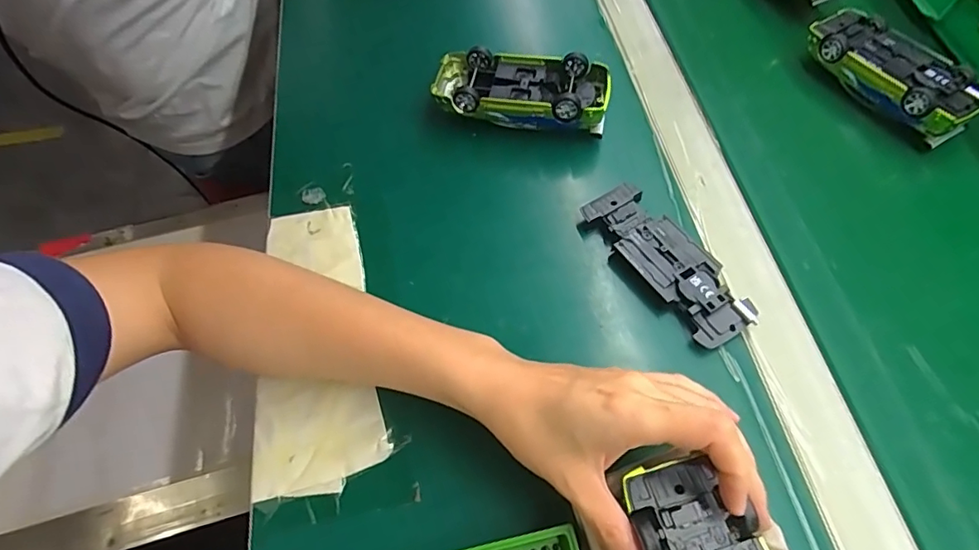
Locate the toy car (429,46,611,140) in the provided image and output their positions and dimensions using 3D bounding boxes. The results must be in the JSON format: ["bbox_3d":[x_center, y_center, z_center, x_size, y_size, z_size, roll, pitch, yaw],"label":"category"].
[{"bbox_3d":[0.025,-0.139,0.406,0.133,0.039,0.060,12,61,8],"label":"toy car"}]

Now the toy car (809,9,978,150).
[{"bbox_3d":[0.311,-0.155,0.411,0.057,0.038,0.127,-25,62,-13],"label":"toy car"}]

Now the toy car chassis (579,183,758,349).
[{"bbox_3d":[0.115,-0.010,0.341,0.046,0.015,0.123,-29,63,-15],"label":"toy car chassis"}]

